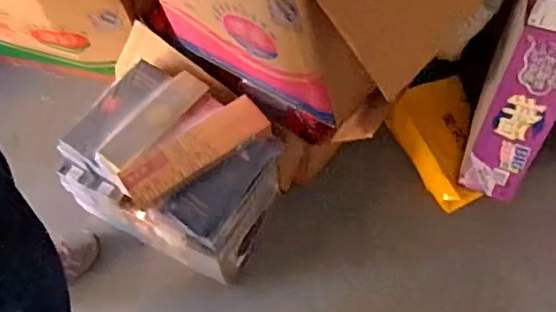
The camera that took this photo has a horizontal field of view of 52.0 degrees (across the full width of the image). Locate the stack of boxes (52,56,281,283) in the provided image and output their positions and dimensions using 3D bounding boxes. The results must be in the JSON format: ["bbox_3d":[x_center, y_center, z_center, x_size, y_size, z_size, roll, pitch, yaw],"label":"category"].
[{"bbox_3d":[-0.233,0.015,1.290,0.435,0.250,0.338,26,68,13],"label":"stack of boxes"}]

